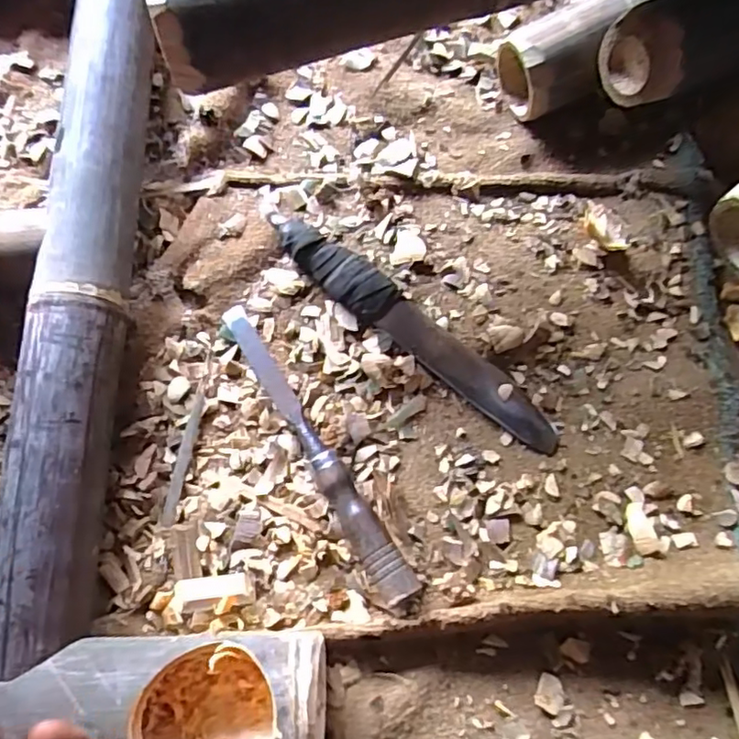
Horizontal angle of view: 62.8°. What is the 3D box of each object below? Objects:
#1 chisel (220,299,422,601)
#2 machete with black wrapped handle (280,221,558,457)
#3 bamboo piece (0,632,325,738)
[{"bbox_3d":[-0.045,0.052,0.426,0.028,0.029,0.243,-32,74,-8],"label":"chisel"},{"bbox_3d":[0.034,-0.029,0.451,0.254,0.022,0.035,38,77,13],"label":"machete with black wrapped handle"},{"bbox_3d":[-0.113,0.203,0.351,0.171,0.066,0.089,-2,72,1],"label":"bamboo piece"}]

